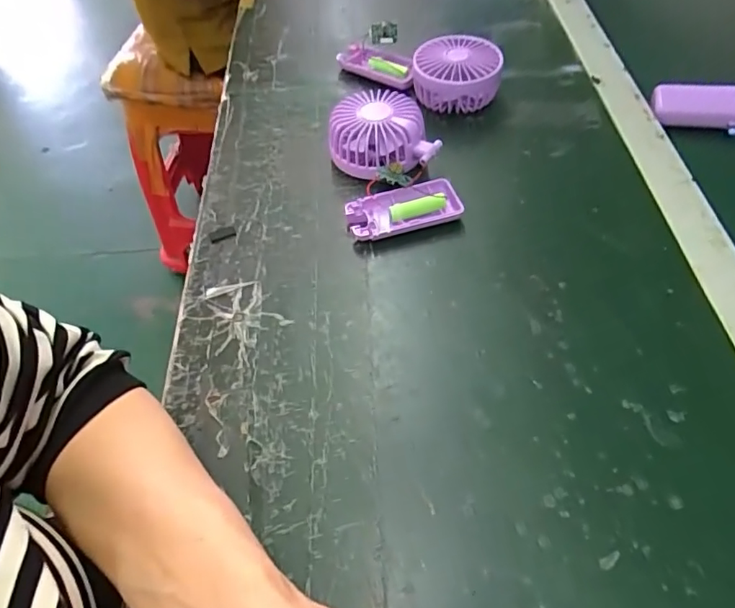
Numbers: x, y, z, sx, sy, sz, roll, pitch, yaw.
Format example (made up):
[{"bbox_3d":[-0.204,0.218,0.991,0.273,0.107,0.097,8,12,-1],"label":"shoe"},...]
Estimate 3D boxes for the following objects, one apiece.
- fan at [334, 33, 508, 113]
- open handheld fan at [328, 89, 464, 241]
[{"bbox_3d":[0.056,-0.253,0.544,0.175,0.045,0.082,38,65,26],"label":"fan"},{"bbox_3d":[0.019,-0.124,0.454,0.093,0.046,0.143,-11,55,-4],"label":"open handheld fan"}]

